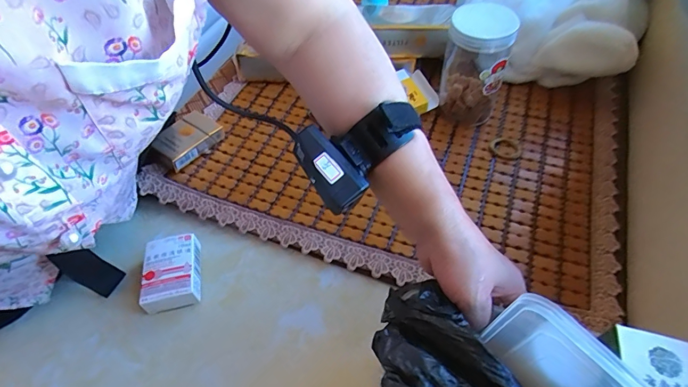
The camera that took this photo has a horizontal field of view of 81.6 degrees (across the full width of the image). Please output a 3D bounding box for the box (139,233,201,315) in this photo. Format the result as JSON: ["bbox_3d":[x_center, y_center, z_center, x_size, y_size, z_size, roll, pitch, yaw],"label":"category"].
[{"bbox_3d":[-0.196,0.091,0.458,0.058,0.031,0.079,-12,55,-6],"label":"box"}]

